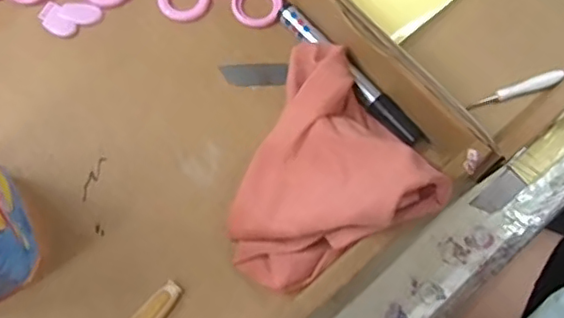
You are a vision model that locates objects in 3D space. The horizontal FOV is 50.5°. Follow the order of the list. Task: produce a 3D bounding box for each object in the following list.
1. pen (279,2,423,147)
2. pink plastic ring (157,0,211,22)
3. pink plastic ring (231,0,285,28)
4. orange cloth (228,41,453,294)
[{"bbox_3d":[0.045,-0.062,0.423,0.018,0.013,0.137,-41,78,-12],"label":"pen"},{"bbox_3d":[-0.073,-0.120,0.445,0.036,0.004,0.036,0,73,-1],"label":"pink plastic ring"},{"bbox_3d":[-0.019,-0.116,0.446,0.037,0.005,0.037,0,73,-1],"label":"pink plastic ring"},{"bbox_3d":[0.011,-0.006,0.371,0.124,0.080,0.143,-25,75,-9],"label":"orange cloth"}]

